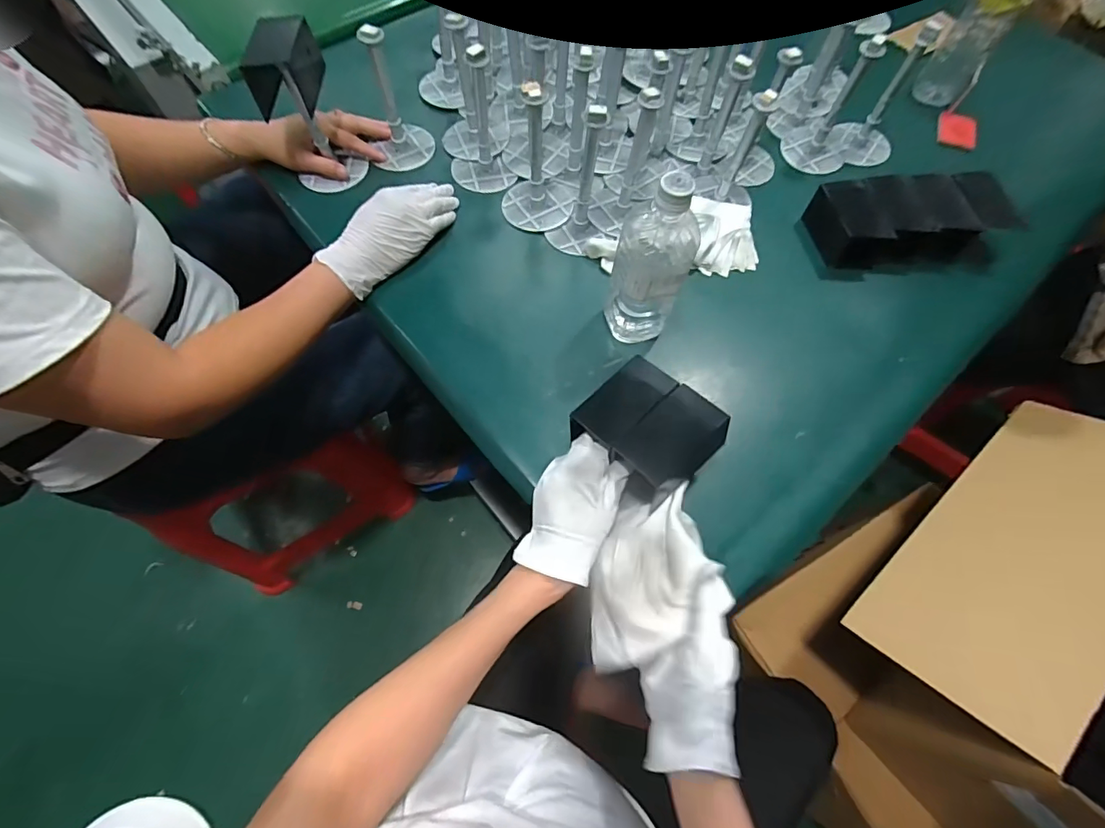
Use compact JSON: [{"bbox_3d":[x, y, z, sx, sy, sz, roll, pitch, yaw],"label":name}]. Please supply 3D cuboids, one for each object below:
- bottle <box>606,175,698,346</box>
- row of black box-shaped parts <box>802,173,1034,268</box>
[{"bbox_3d":[0.098,-0.145,0.478,0.073,0.196,0.067,18,67,6],"label":"bottle"},{"bbox_3d":[0.467,-0.248,0.618,0.236,0.058,0.111,-5,66,-4],"label":"row of black box-shaped parts"}]

